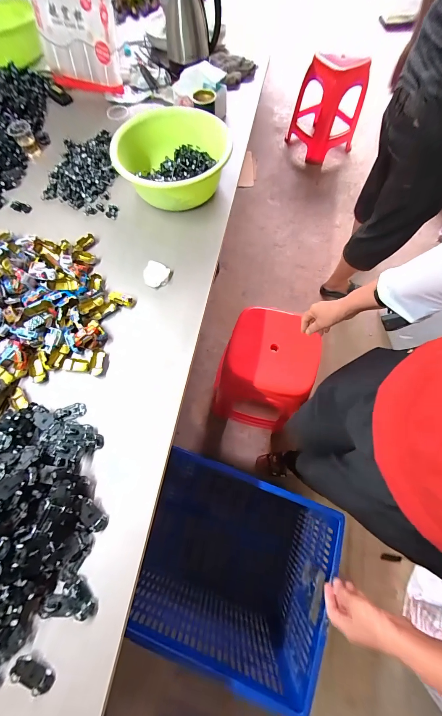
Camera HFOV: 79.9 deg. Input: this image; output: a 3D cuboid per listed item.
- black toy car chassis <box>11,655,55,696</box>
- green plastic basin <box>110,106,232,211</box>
[{"bbox_3d":[-0.295,0.497,0.412,0.064,0.015,0.029,23,72,9],"label":"black toy car chassis"},{"bbox_3d":[-0.145,-0.543,0.746,0.291,0.137,0.280,2,70,2],"label":"green plastic basin"}]

